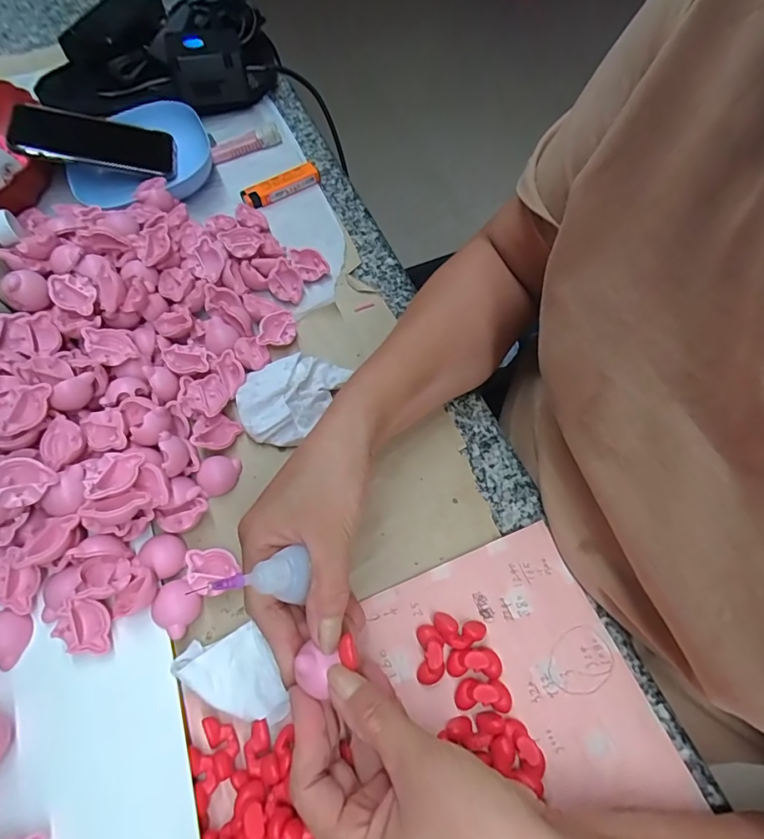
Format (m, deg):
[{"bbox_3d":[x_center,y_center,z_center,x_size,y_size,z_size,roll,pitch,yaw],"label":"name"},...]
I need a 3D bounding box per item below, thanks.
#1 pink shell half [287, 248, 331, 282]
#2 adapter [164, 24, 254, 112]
[{"bbox_3d":[-0.066,-0.139,0.417,0.031,0.018,0.025,-24,65,-11],"label":"pink shell half"},{"bbox_3d":[-0.199,-0.404,0.531,0.080,0.058,0.104,-18,64,-9],"label":"adapter"}]

